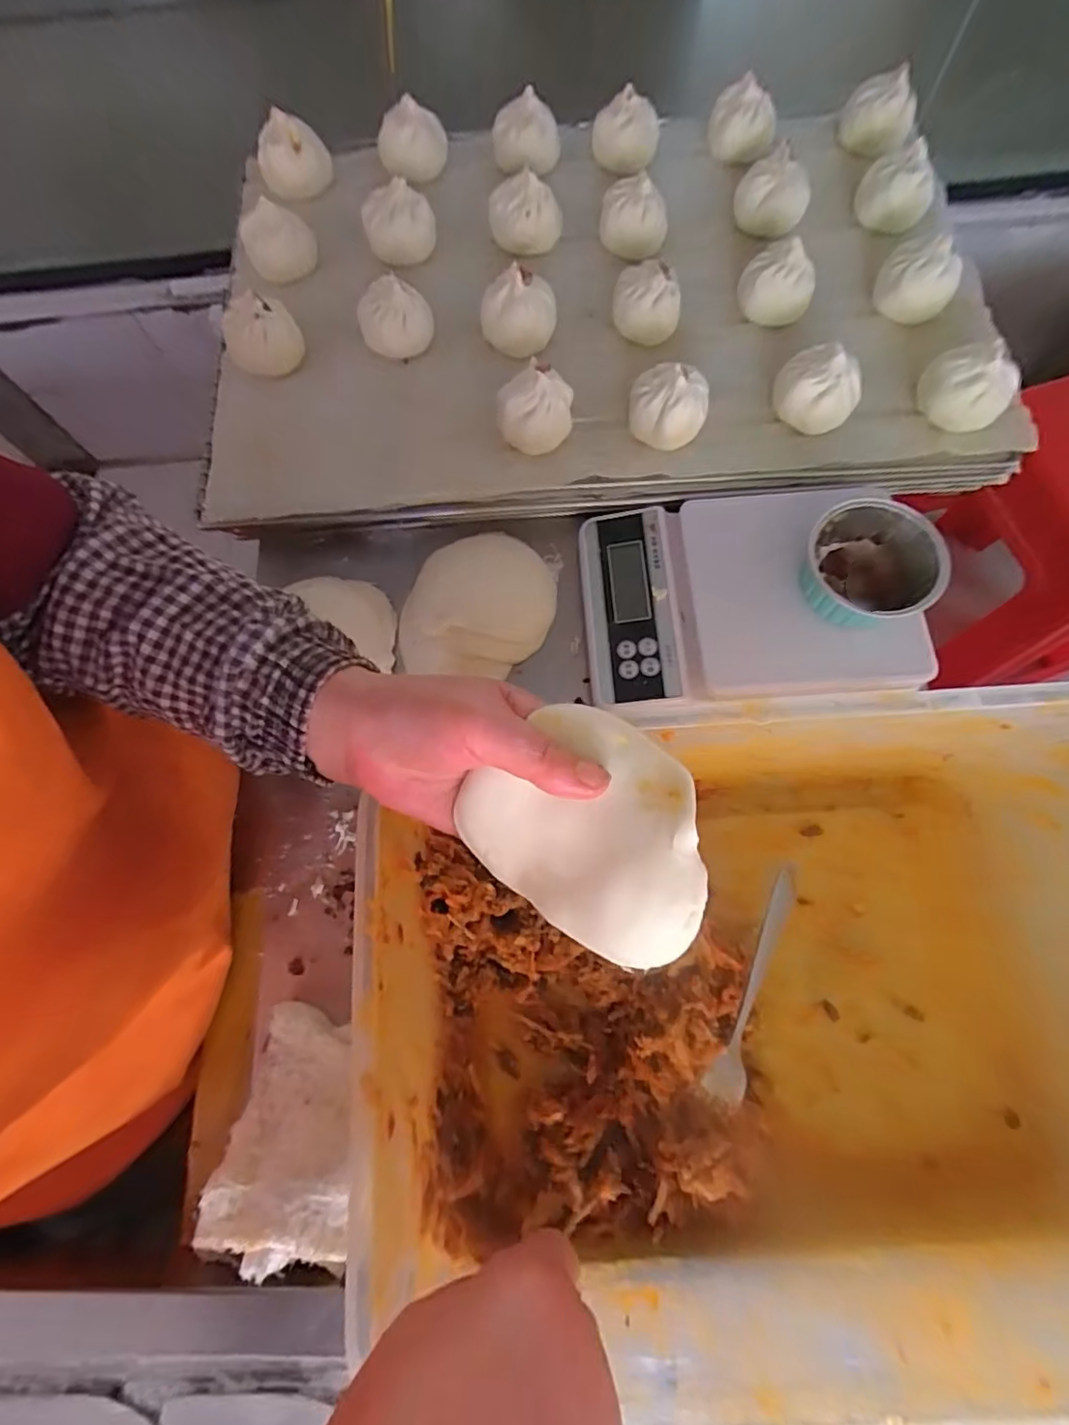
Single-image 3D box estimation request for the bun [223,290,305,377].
[{"bbox_3d":[-0.205,-0.281,0.445,0.056,0.052,0.045,-24,74,-4],"label":"bun"}]

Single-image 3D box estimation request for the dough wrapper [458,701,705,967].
[{"bbox_3d":[0.021,0.049,0.234,0.099,0.021,0.087,33,107,23],"label":"dough wrapper"}]

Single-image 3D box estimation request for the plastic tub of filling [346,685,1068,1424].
[{"bbox_3d":[0.119,0.144,0.300,0.379,0.128,0.262,-3,72,0],"label":"plastic tub of filling"}]

